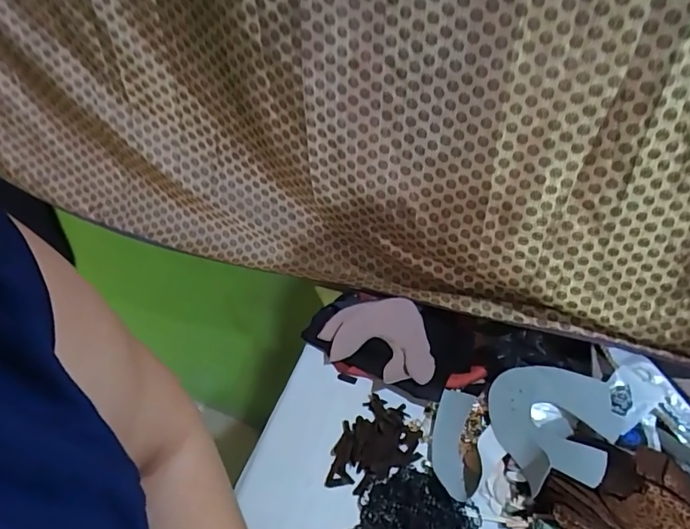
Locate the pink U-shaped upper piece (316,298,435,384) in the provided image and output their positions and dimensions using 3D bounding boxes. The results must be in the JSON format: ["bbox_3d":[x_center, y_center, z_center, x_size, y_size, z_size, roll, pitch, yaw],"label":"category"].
[{"bbox_3d":[0.065,0.120,0.785,0.191,0.041,0.158,19,42,16],"label":"pink U-shaped upper piece"}]

